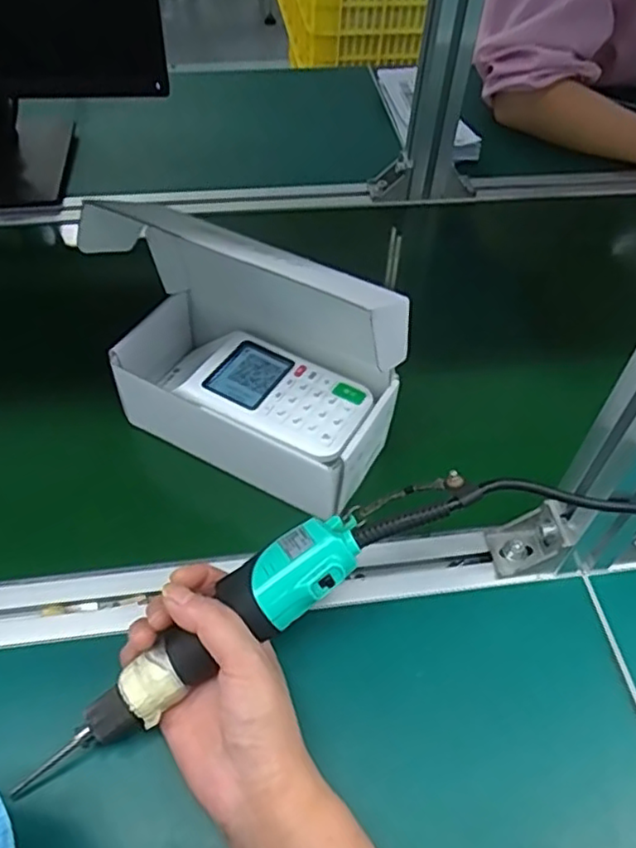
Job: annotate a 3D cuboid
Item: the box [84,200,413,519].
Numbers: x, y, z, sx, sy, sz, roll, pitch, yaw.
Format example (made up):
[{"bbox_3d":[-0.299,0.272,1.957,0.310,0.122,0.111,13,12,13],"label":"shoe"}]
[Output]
[{"bbox_3d":[-0.035,-0.062,0.449,0.197,0.170,0.124,26,56,15],"label":"box"}]

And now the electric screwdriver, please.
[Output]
[{"bbox_3d":[-0.070,0.129,0.368,0.224,0.030,0.039,-38,62,-3],"label":"electric screwdriver"}]

